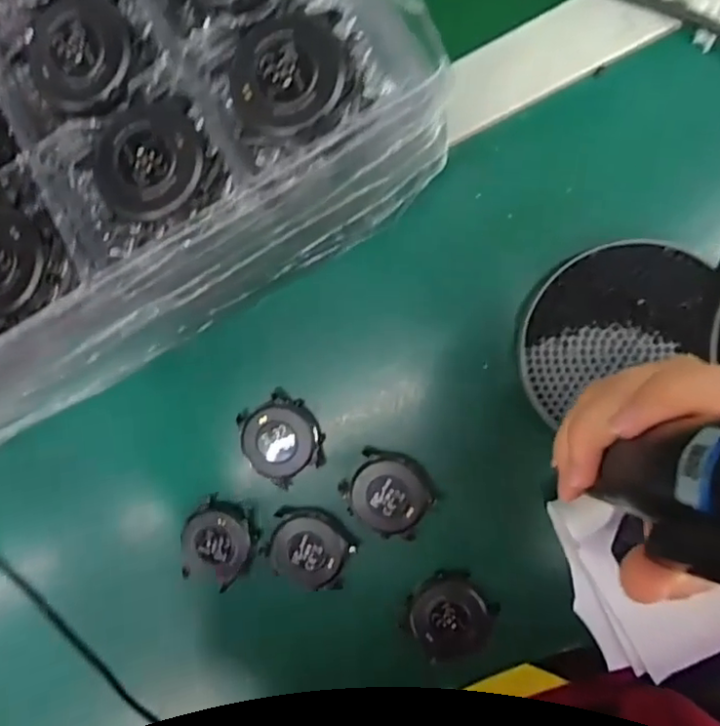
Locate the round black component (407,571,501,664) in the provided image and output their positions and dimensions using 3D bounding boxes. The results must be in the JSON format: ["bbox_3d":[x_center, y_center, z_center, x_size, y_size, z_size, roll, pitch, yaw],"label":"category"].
[{"bbox_3d":[0.053,0.146,0.358,0.046,0.012,0.044,0,93,8],"label":"round black component"}]

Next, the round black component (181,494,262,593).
[{"bbox_3d":[-0.085,0.108,0.375,0.043,0.011,0.050,26,96,6],"label":"round black component"}]

